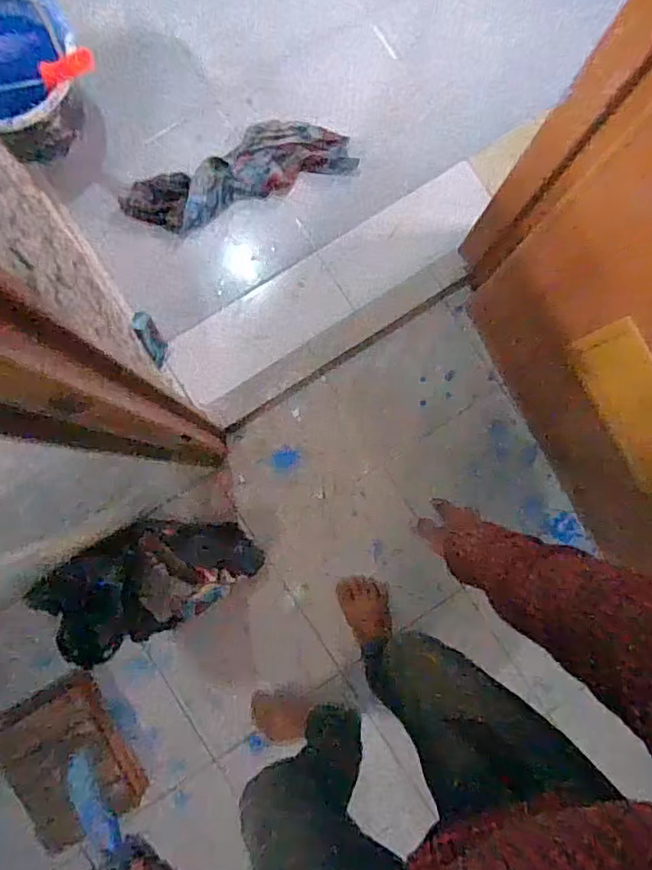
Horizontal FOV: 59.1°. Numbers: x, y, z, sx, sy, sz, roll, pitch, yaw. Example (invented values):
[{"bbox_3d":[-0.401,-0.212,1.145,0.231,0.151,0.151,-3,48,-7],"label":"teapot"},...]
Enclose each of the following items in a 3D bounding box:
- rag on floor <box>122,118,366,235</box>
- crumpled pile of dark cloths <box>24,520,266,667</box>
[{"bbox_3d":[-0.196,-0.577,1.267,0.497,0.037,0.164,-21,84,-3],"label":"rag on floor"},{"bbox_3d":[-0.352,0.283,1.138,0.424,0.080,0.215,-29,84,-4],"label":"crumpled pile of dark cloths"}]

